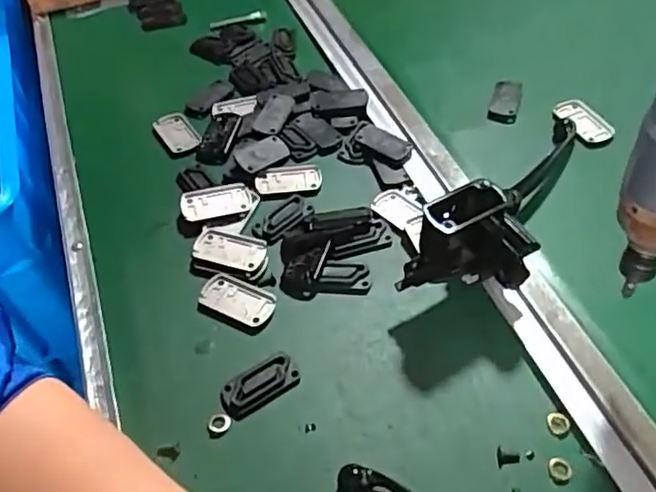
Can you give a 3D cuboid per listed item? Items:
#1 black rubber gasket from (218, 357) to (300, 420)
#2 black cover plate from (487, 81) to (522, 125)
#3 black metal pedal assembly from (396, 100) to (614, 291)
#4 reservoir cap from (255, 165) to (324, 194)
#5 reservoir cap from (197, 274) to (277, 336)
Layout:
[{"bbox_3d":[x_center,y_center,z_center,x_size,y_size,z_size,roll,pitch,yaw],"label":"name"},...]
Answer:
[{"bbox_3d":[-0.042,0.086,0.389,0.049,0.008,0.027,-28,54,-17],"label":"black rubber gasket"},{"bbox_3d":[0.155,-0.126,0.548,0.024,0.007,0.053,12,53,15],"label":"black cover plate"},{"bbox_3d":[0.150,-0.049,0.448,0.060,0.081,0.254,29,59,25],"label":"black metal pedal assembly"},{"bbox_3d":[-0.032,-0.053,0.506,0.052,0.006,0.028,-6,51,0],"label":"reservoir cap"},{"bbox_3d":[-0.062,0.039,0.430,0.052,0.005,0.032,20,55,20],"label":"reservoir cap"}]

